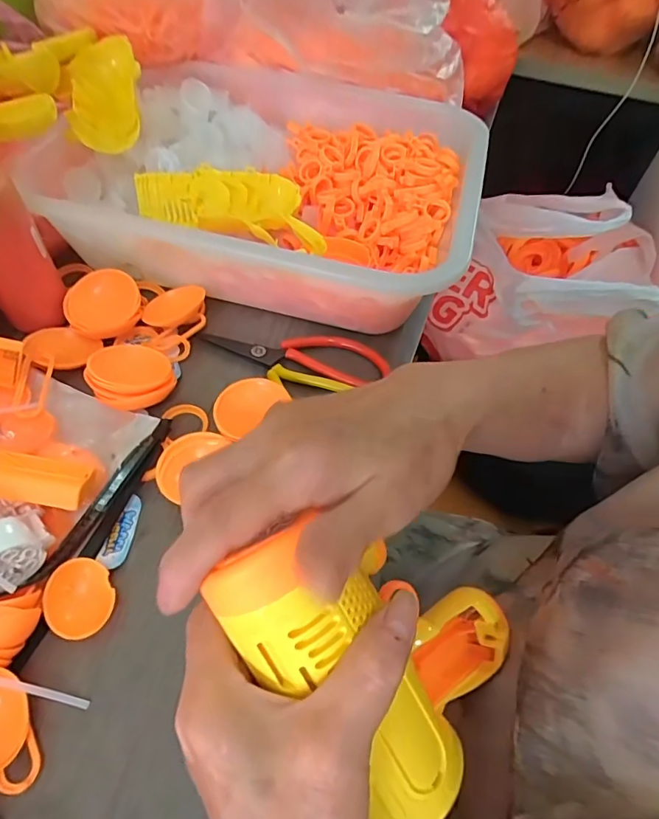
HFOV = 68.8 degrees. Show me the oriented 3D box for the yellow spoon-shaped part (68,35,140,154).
[{"bbox_3d":[-0.205,-0.292,0.440,0.061,0.020,0.125,-6,75,-8],"label":"yellow spoon-shaped part"}]

